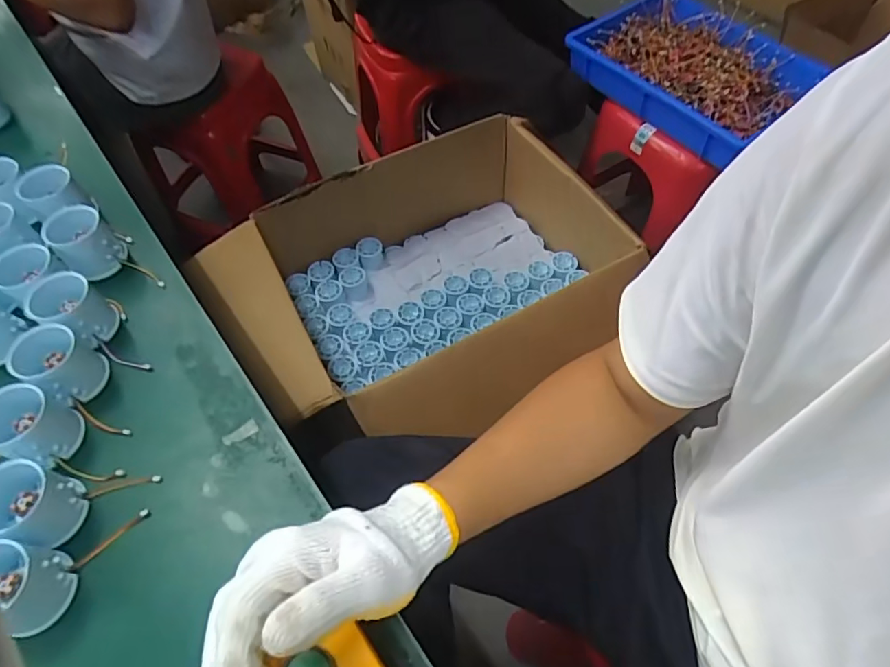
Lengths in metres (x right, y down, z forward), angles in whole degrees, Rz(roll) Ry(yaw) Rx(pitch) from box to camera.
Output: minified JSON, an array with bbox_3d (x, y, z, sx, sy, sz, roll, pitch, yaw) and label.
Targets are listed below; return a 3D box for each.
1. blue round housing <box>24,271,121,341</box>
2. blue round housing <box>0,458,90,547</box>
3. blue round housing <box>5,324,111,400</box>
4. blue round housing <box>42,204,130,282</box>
[{"bbox_3d":[-0.334,-0.020,0.488,0.057,0.051,0.052,0,56,1],"label":"blue round housing"},{"bbox_3d":[-0.301,0.124,0.389,0.053,0.053,0.049,0,56,1],"label":"blue round housing"},{"bbox_3d":[-0.322,0.026,0.454,0.054,0.048,0.053,0,56,1],"label":"blue round housing"},{"bbox_3d":[-0.353,-0.089,0.528,0.050,0.056,0.047,0,56,1],"label":"blue round housing"}]

